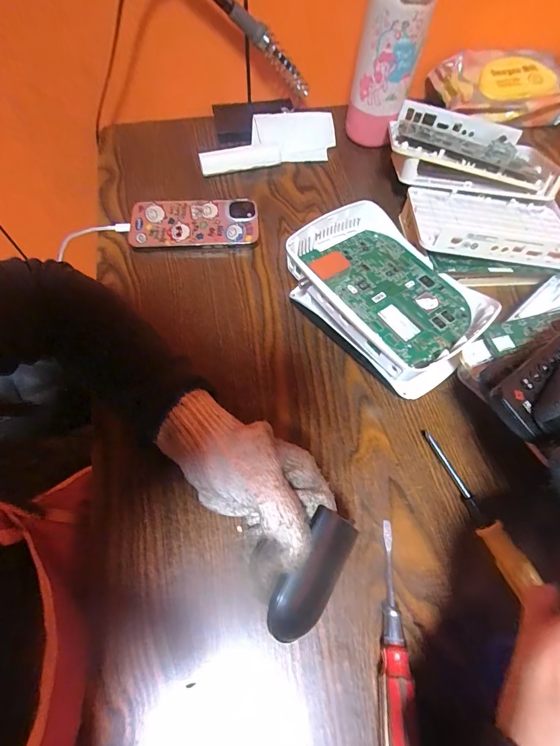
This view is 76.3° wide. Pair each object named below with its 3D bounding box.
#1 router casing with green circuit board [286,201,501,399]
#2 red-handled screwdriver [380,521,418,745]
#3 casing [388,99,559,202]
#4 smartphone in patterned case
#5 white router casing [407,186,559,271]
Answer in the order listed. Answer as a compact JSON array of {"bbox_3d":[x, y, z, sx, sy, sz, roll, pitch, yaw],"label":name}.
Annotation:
[{"bbox_3d":[0.105,-0.077,0.354,0.143,0.057,0.187,-34,69,-17],"label":"router casing with green circuit board"},{"bbox_3d":[0.077,0.178,0.242,0.017,0.017,0.139,6,57,1],"label":"red-handled screwdriver"},{"bbox_3d":[0.232,-0.271,0.433,0.202,0.045,0.129,6,64,1],"label":"casing"},{"bbox_3d":[-0.105,-0.183,0.435,0.151,0.015,0.075,-3,64,-4],"label":"smartphone in patterned case"},{"bbox_3d":[0.238,-0.165,0.383,0.179,0.038,0.117,3,64,0],"label":"white router casing"}]

